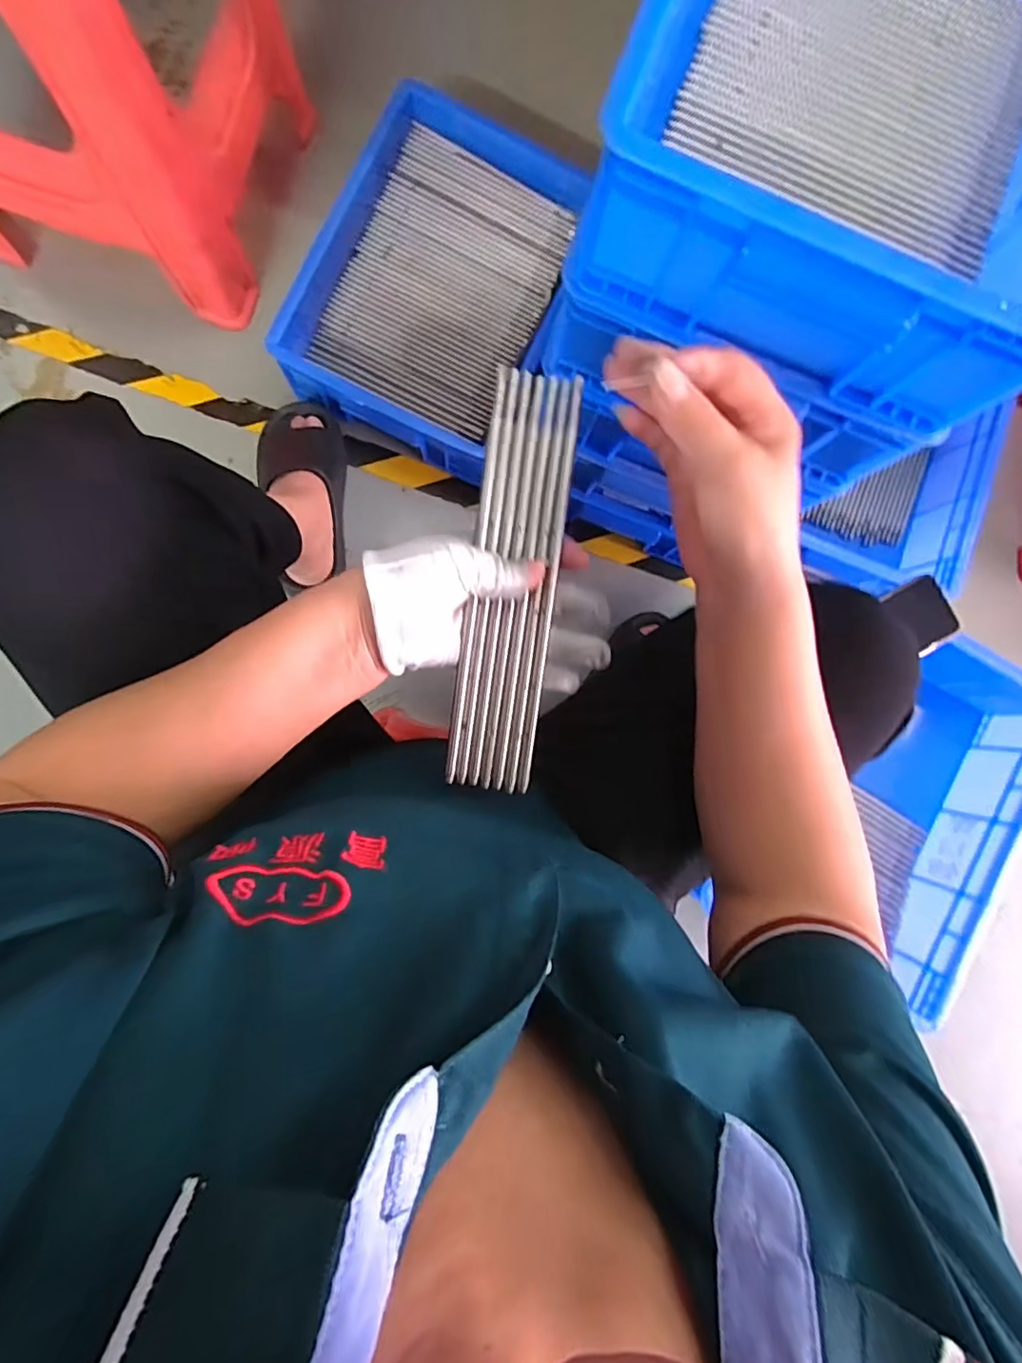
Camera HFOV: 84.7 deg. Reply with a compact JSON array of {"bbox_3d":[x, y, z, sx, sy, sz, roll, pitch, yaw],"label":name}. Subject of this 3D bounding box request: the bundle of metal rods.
[{"bbox_3d":[0.001,-0.055,0.346,0.052,0.011,0.251,7,98,-6],"label":"bundle of metal rods"}]

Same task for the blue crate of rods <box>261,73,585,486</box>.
[{"bbox_3d":[-0.100,-0.519,0.744,0.290,0.094,0.402,24,84,-5],"label":"blue crate of rods"}]

